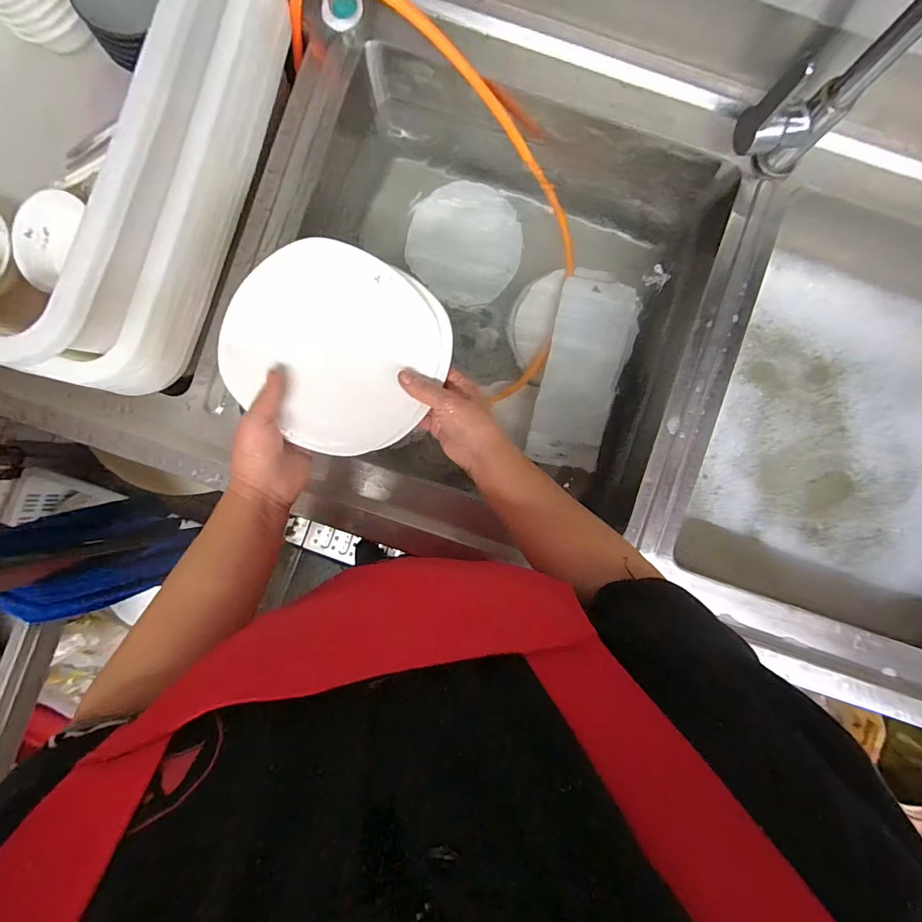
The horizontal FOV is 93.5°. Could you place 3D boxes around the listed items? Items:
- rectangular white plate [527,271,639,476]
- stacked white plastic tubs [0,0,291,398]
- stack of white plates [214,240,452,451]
[{"bbox_3d":[0.189,-0.135,0.672,0.116,0.030,0.291,13,89,0],"label":"rectangular white plate"},{"bbox_3d":[-0.446,-0.377,0.471,0.394,0.195,0.543,16,89,0],"label":"stacked white plastic tubs"},{"bbox_3d":[-0.119,-0.111,0.428,0.192,0.015,0.190,29,84,-15],"label":"stack of white plates"}]

